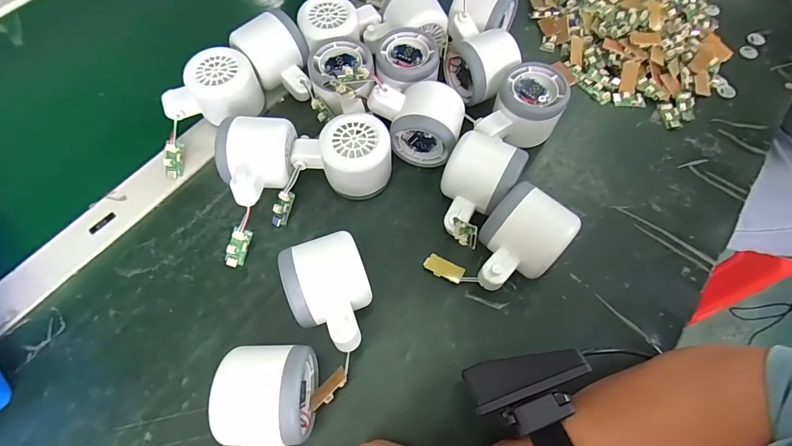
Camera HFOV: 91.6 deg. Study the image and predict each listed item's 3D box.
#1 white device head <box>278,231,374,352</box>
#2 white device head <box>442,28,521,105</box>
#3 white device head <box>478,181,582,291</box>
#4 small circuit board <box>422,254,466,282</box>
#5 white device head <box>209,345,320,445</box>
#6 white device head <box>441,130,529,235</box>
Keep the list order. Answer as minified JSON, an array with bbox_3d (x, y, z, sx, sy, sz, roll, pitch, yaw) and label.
[{"bbox_3d":[-0.045,0.053,0.278,0.054,0.052,0.078,-20,67,-9],"label":"white device head"},{"bbox_3d":[0.086,-0.147,0.367,0.054,0.052,0.063,-24,67,-11],"label":"white device head"},{"bbox_3d":[0.091,0.018,0.295,0.057,0.054,0.081,39,71,17],"label":"white device head"},{"bbox_3d":[0.039,0.037,0.313,0.032,0.004,0.015,22,65,20],"label":"small circuit board"},{"bbox_3d":[-0.083,0.120,0.243,0.055,0.047,0.080,0,68,-2],"label":"white device head"},{"bbox_3d":[0.063,-0.027,0.314,0.055,0.055,0.076,28,68,13],"label":"white device head"}]

